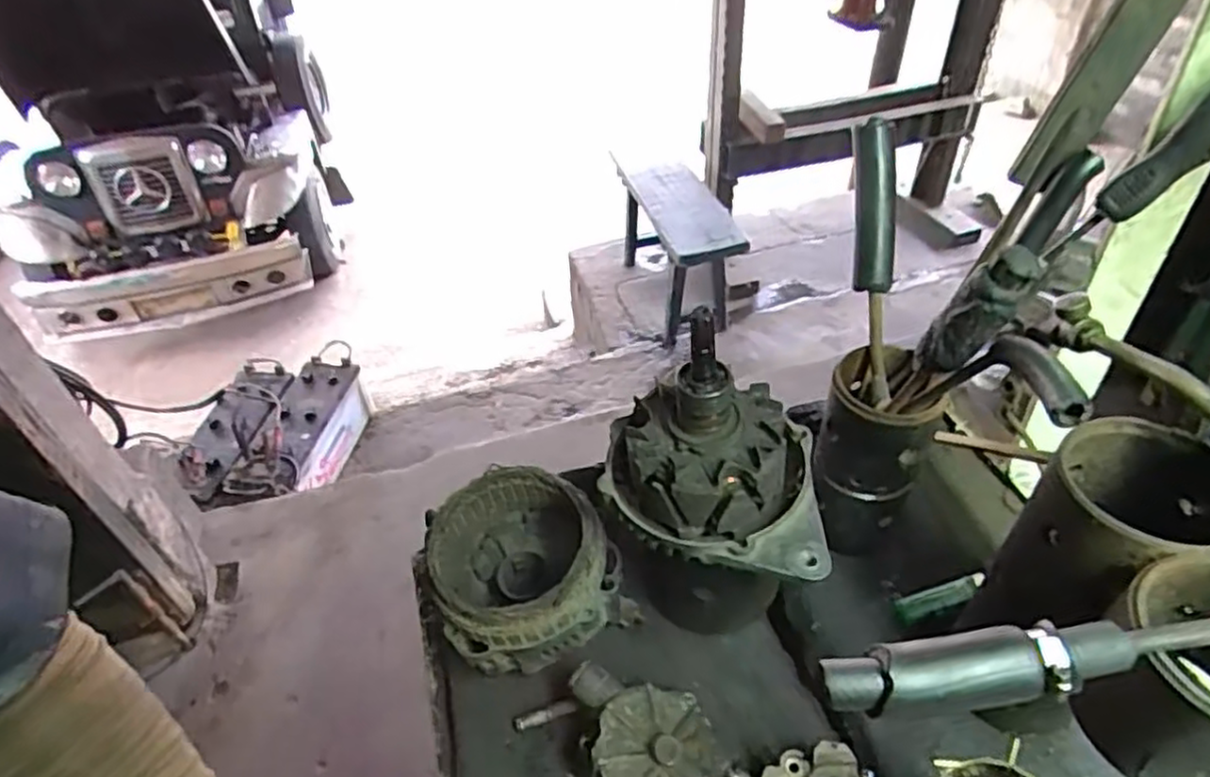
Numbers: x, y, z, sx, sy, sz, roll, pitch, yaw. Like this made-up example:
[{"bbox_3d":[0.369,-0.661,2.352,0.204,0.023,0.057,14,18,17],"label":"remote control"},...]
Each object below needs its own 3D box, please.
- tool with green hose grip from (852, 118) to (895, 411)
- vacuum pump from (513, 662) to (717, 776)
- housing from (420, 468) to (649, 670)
[{"bbox_3d":[0.198,-0.085,0.520,0.027,0.206,0.020,-10,18,-6],"label":"tool with green hose grip"},{"bbox_3d":[0.010,0.236,0.495,0.140,0.057,0.089,27,51,30],"label":"vacuum pump"},{"bbox_3d":[-0.057,0.142,0.558,0.138,0.104,0.126,-11,43,-7],"label":"housing"}]

